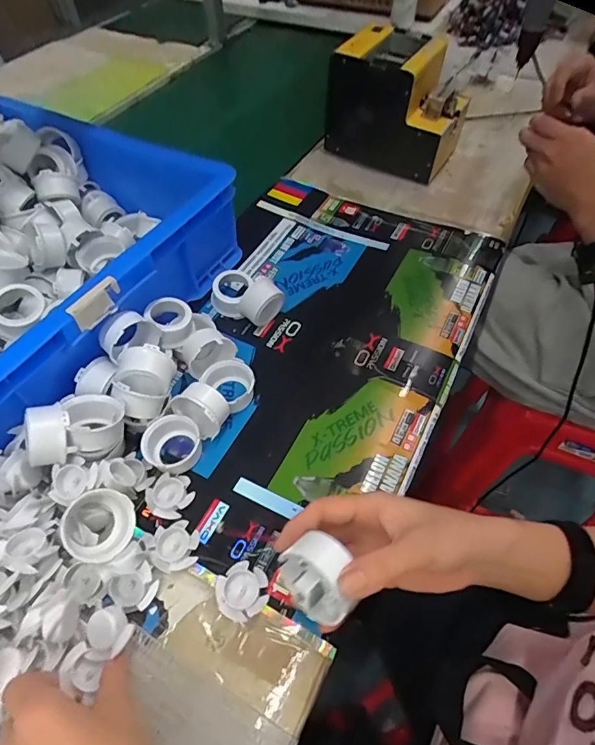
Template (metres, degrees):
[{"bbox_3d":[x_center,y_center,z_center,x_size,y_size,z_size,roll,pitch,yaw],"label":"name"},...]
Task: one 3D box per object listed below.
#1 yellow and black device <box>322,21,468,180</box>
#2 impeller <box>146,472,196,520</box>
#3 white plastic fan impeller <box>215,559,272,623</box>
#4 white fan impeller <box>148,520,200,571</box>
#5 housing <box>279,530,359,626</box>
[{"bbox_3d":[0.153,-0.404,0.685,0.178,0.152,0.129,27,59,22],"label":"yellow and black device"},{"bbox_3d":[-0.114,0.110,0.407,0.037,0.011,0.040,-2,53,3],"label":"impeller"},{"bbox_3d":[-0.043,0.172,0.355,0.040,0.014,0.037,-2,53,3],"label":"white plastic fan impeller"},{"bbox_3d":[-0.103,0.147,0.380,0.036,0.014,0.038,-2,53,3],"label":"white fan impeller"},{"bbox_3d":[0.015,0.136,0.296,0.040,0.043,0.049,-33,58,-20],"label":"housing"}]

